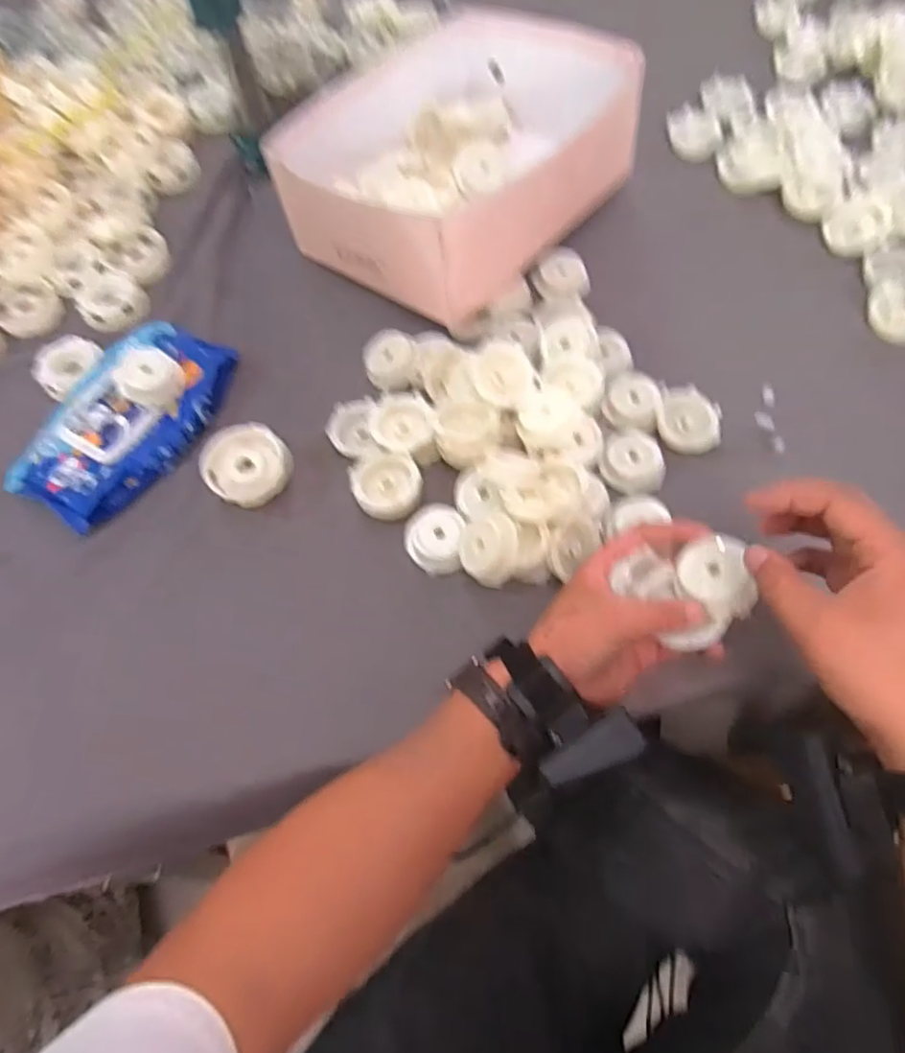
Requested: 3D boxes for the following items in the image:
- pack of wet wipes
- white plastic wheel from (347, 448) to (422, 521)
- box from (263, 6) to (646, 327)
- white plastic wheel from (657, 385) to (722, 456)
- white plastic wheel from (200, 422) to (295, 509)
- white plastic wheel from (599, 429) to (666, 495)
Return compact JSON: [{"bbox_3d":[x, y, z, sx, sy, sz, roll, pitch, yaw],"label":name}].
[{"bbox_3d":[-0.286,-0.098,0.549,0.114,0.039,0.207,29,70,14],"label":"pack of wet wipes"},{"bbox_3d":[-0.053,-0.033,0.518,0.054,0.029,0.057,-1,66,1],"label":"white plastic wheel"},{"bbox_3d":[-0.001,-0.372,0.615,0.260,0.110,0.312,38,72,17],"label":"box"},{"bbox_3d":[0.204,-0.092,0.538,0.052,0.018,0.056,-1,66,1],"label":"white plastic wheel"},{"bbox_3d":[-0.174,-0.052,0.531,0.070,0.033,0.074,-1,66,1],"label":"white plastic wheel"},{"bbox_3d":[0.154,-0.056,0.524,0.053,0.017,0.054,-1,66,1],"label":"white plastic wheel"}]

